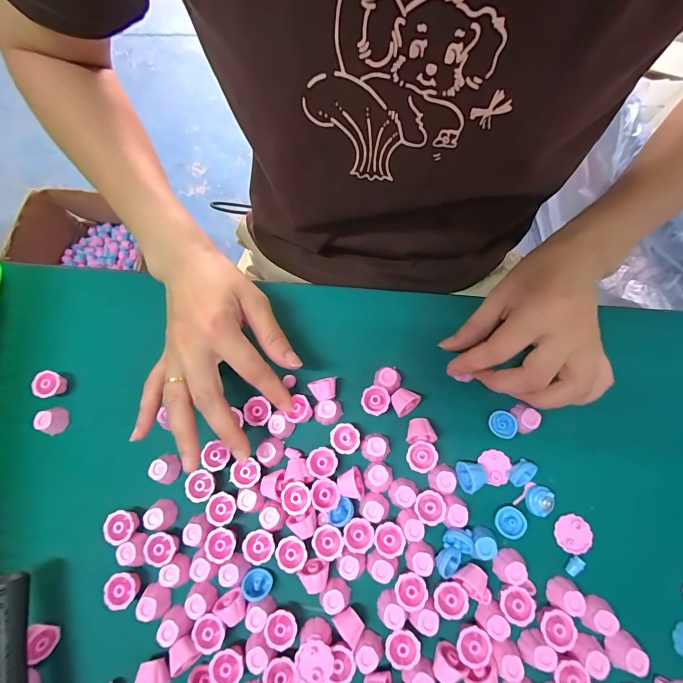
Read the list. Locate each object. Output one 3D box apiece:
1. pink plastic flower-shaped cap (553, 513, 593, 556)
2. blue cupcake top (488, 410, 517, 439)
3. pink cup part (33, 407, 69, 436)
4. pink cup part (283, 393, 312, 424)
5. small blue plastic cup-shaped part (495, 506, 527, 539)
[{"bbox_3d":[0.155,0.128,0.240,0.023,0.004,0.022,-1,74,3],"label":"pink plastic flower-shaped cap"},{"bbox_3d":[0.116,0.060,0.258,0.018,0.004,0.020,-10,78,25],"label":"blue cupcake top"},{"bbox_3d":[-0.220,0.060,0.274,0.016,0.014,0.020,6,75,5],"label":"pink cup part"},{"bbox_3d":[-0.030,0.051,0.264,0.019,0.017,0.020,29,77,9],"label":"pink cup part"},{"bbox_3d":[0.114,0.121,0.241,0.019,0.007,0.016,-38,76,-8],"label":"small blue plastic cup-shaped part"}]

